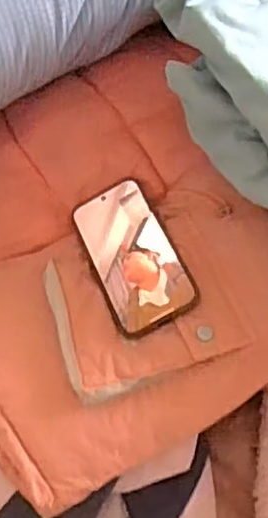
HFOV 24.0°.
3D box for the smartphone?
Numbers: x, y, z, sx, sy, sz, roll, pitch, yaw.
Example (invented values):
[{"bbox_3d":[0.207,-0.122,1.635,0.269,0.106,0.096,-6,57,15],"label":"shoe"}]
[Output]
[{"bbox_3d":[-0.004,-0.005,0.562,0.072,0.006,0.151,-29,57,4],"label":"smartphone"}]

